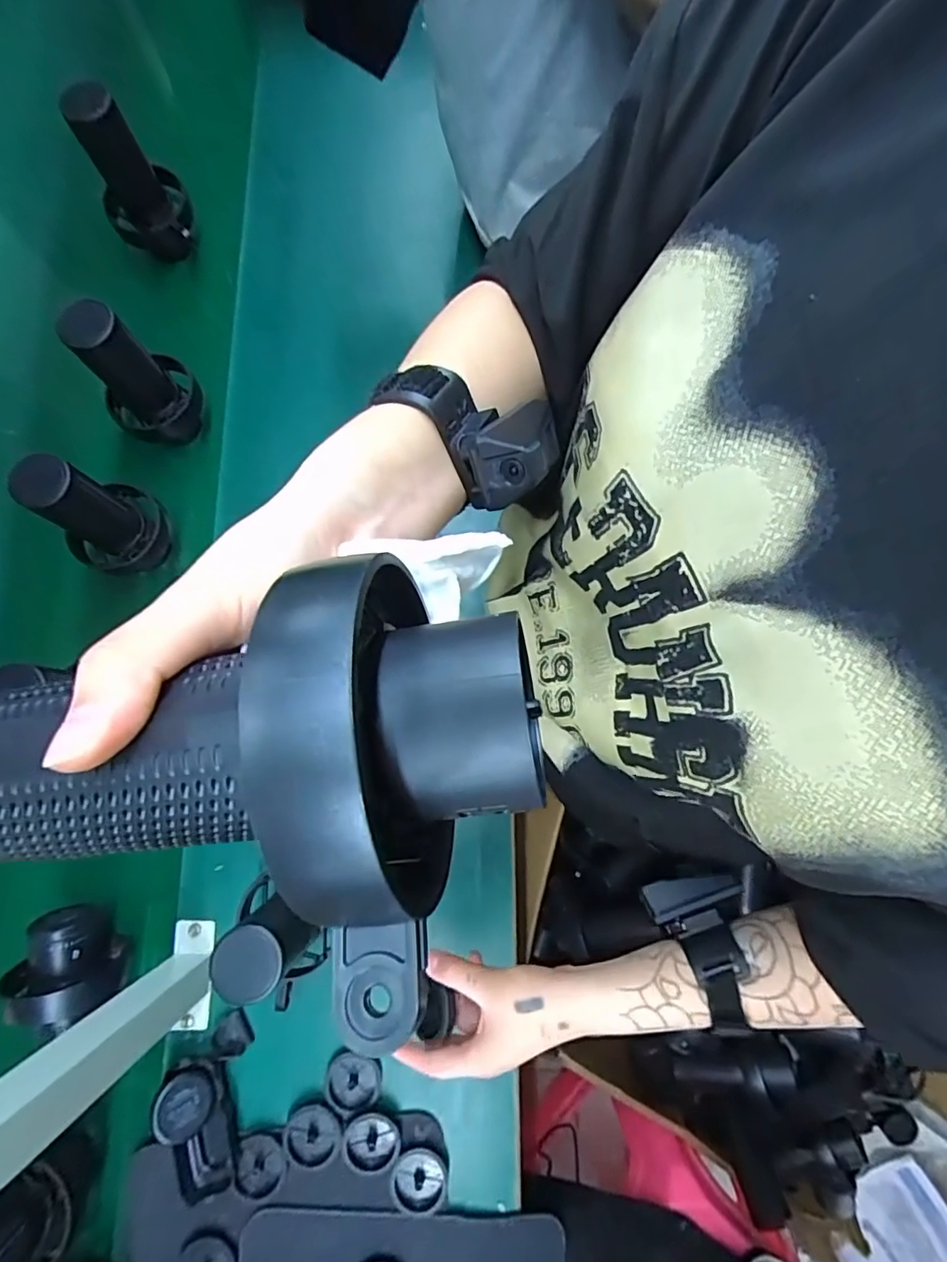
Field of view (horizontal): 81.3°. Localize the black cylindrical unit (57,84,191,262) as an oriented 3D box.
[{"bbox_3d":[-0.386,-0.510,0.624,0.092,0.160,0.081,-31,81,-6],"label":"black cylindrical unit"}]

